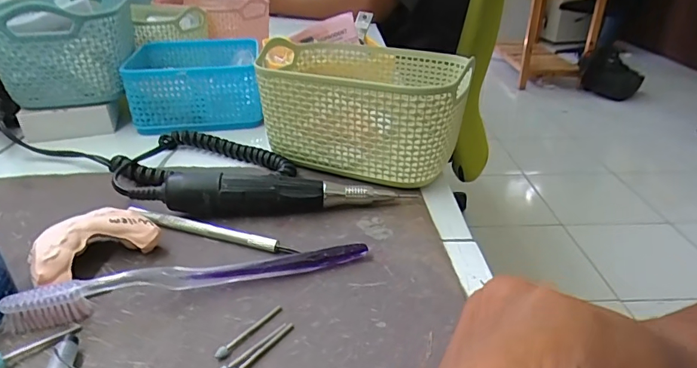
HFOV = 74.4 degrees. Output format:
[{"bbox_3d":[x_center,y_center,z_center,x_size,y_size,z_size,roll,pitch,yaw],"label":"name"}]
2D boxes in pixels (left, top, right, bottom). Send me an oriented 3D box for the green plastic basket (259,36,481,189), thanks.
[{"bbox_3d":[0.012,-0.063,0.388,0.158,0.083,0.120,11,31,17],"label":"green plastic basket"}]

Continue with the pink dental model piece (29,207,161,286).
[{"bbox_3d":[-0.147,0.036,0.266,0.065,0.027,0.040,-24,38,-36],"label":"pink dental model piece"}]

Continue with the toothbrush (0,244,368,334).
[{"bbox_3d":[-0.080,0.050,0.250,0.184,0.018,0.011,-9,31,-16],"label":"toothbrush"}]

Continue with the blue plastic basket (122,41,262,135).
[{"bbox_3d":[-0.161,-0.113,0.496,0.129,0.057,0.136,-7,31,-13],"label":"blue plastic basket"}]

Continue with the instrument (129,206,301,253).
[{"bbox_3d":[-0.090,0.030,0.298,0.122,0.008,0.007,10,31,16],"label":"instrument"}]

